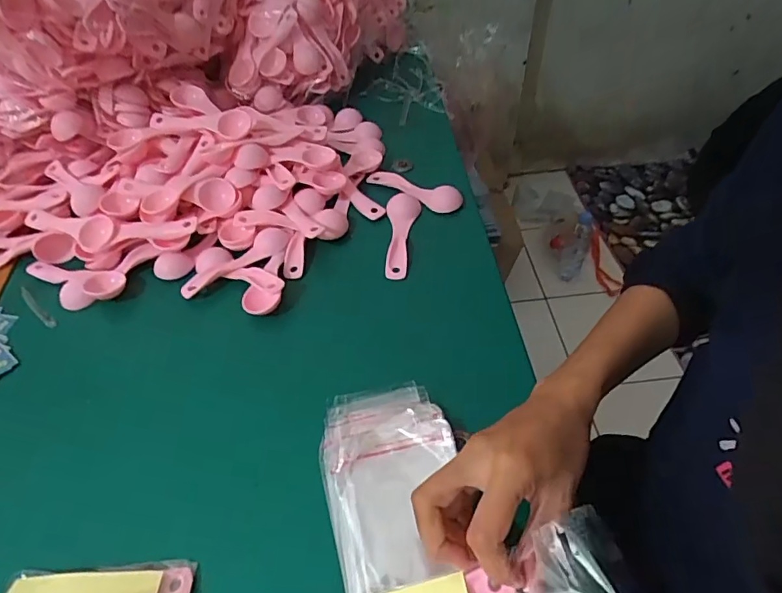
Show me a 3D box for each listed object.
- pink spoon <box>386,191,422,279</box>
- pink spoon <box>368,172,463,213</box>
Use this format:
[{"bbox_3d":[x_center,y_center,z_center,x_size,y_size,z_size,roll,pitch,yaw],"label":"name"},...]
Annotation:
[{"bbox_3d":[0.010,-0.064,0.500,0.032,0.018,0.105,3,51,5],"label":"pink spoon"},{"bbox_3d":[0.022,-0.117,0.539,0.111,0.019,0.025,21,54,19],"label":"pink spoon"}]

